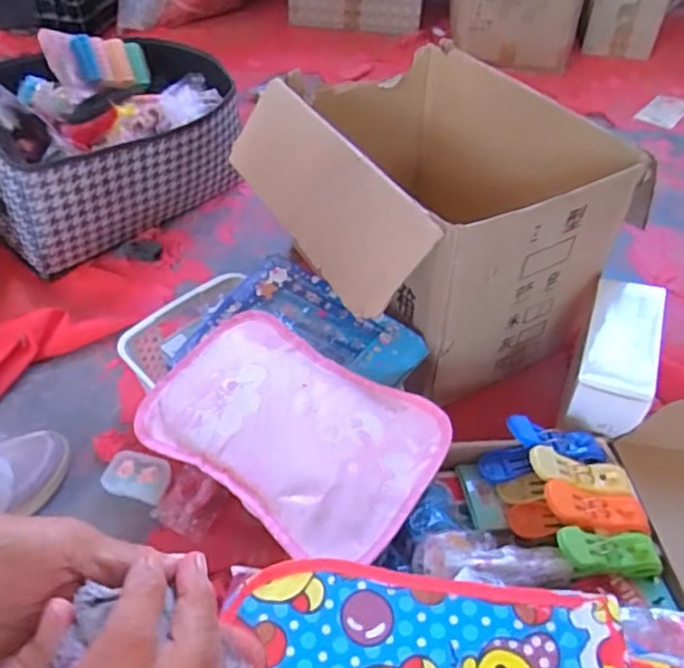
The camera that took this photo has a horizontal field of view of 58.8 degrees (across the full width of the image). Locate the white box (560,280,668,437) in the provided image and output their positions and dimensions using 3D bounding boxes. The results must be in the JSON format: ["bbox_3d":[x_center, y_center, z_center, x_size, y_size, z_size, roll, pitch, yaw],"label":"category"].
[{"bbox_3d":[0.298,0.019,0.669,0.074,0.089,0.185,16,47,14],"label":"white box"}]

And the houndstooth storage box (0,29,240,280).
[{"bbox_3d":[-0.404,-0.337,1.006,0.392,0.216,0.429,35,54,29],"label":"houndstooth storage box"}]

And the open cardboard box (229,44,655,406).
[{"bbox_3d":[0.091,-0.150,0.797,0.341,0.267,0.396,-21,50,-21],"label":"open cardboard box"}]

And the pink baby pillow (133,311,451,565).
[{"bbox_3d":[-0.054,0.083,0.585,0.284,0.040,0.176,28,51,23],"label":"pink baby pillow"}]

